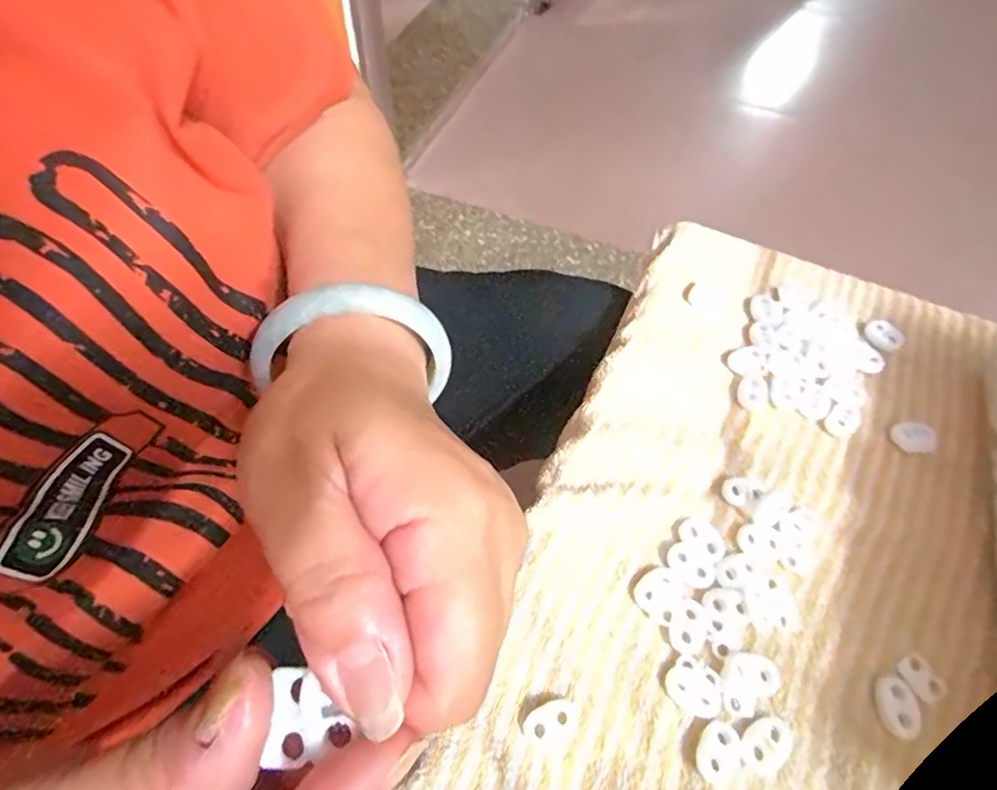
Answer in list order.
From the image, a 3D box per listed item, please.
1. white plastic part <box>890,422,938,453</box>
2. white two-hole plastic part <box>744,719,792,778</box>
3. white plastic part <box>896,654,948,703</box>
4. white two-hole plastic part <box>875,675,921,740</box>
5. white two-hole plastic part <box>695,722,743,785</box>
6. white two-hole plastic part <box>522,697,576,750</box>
[{"bbox_3d":[0.222,0.023,0.301,0.022,0.004,0.017,-1,58,-4],"label":"white plastic part"},{"bbox_3d":[0.105,0.138,0.222,0.021,0.004,0.016,-36,66,-23],"label":"white two-hole plastic part"},{"bbox_3d":[0.178,0.119,0.236,0.013,0.004,0.018,-28,63,-19],"label":"white plastic part"},{"bbox_3d":[0.163,0.127,0.229,0.016,0.004,0.022,8,58,2],"label":"white two-hole plastic part"},{"bbox_3d":[0.085,0.139,0.218,0.017,0.006,0.021,38,63,19],"label":"white two-hole plastic part"},{"bbox_3d":[0.021,0.130,0.222,0.022,0.004,0.015,-21,61,-15],"label":"white two-hole plastic part"}]

